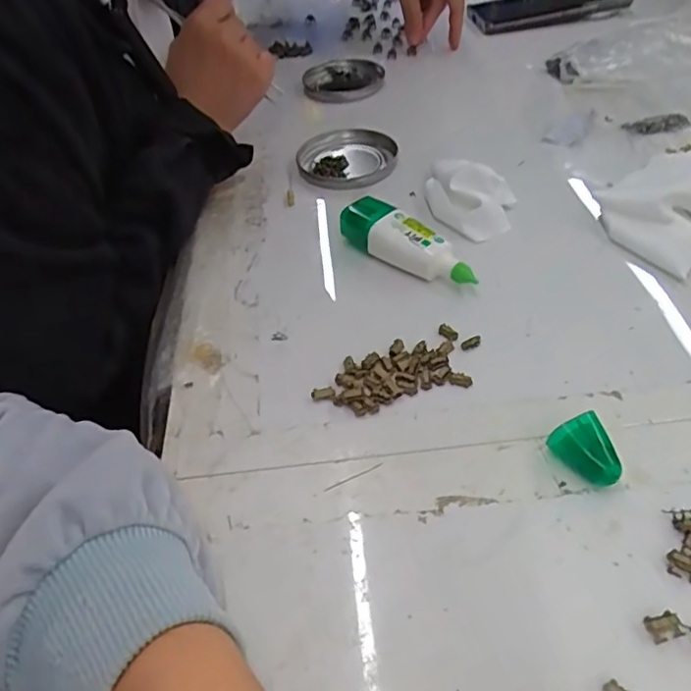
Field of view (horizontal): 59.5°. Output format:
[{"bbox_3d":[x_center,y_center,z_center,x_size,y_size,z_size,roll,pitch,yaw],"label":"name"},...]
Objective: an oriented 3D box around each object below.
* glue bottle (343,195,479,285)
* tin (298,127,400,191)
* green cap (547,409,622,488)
[{"bbox_3d":[0.037,-0.064,0.378,0.097,0.025,0.026,30,56,31],"label":"glue bottle"},{"bbox_3d":[0.002,-0.149,0.480,0.076,0.010,0.076,-3,45,3],"label":"tin"},{"bbox_3d":[0.109,0.046,0.268,0.021,0.020,0.030,-34,51,-24],"label":"green cap"}]

